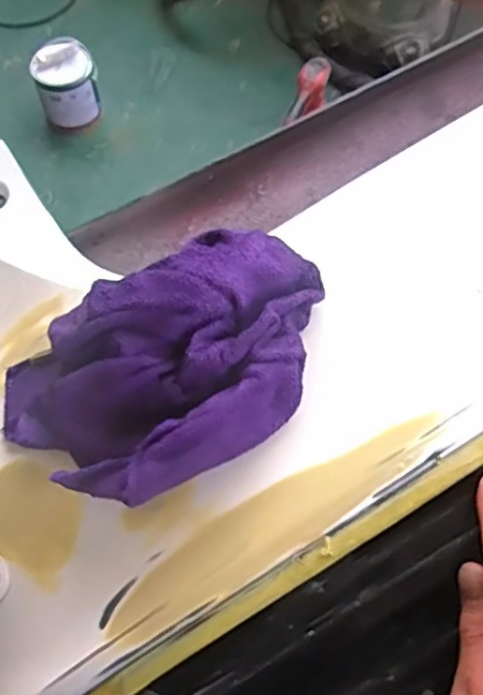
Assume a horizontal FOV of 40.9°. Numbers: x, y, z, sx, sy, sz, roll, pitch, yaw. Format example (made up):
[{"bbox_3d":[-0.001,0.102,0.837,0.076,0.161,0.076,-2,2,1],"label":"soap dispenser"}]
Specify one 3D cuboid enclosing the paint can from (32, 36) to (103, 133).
[{"bbox_3d":[-0.449,-0.675,1.685,0.153,0.183,0.155,0,64,0],"label":"paint can"}]

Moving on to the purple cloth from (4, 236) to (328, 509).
[{"bbox_3d":[-0.040,0.013,0.370,0.199,0.064,0.120,-34,84,-4],"label":"purple cloth"}]

